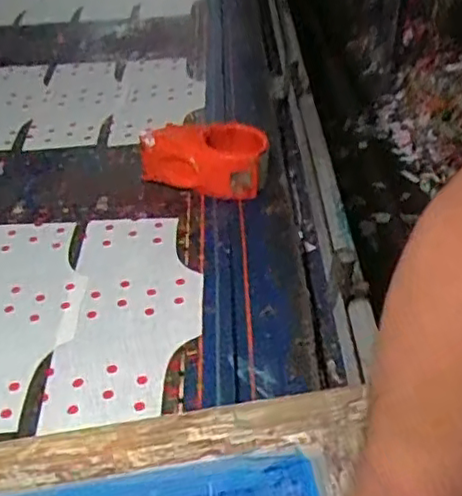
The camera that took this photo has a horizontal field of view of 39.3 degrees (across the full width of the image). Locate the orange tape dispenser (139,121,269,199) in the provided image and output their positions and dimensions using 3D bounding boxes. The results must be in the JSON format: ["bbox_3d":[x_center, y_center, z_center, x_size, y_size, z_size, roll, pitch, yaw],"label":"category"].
[{"bbox_3d":[-0.027,-0.118,0.815,0.153,0.068,0.094,12,41,17],"label":"orange tape dispenser"}]

